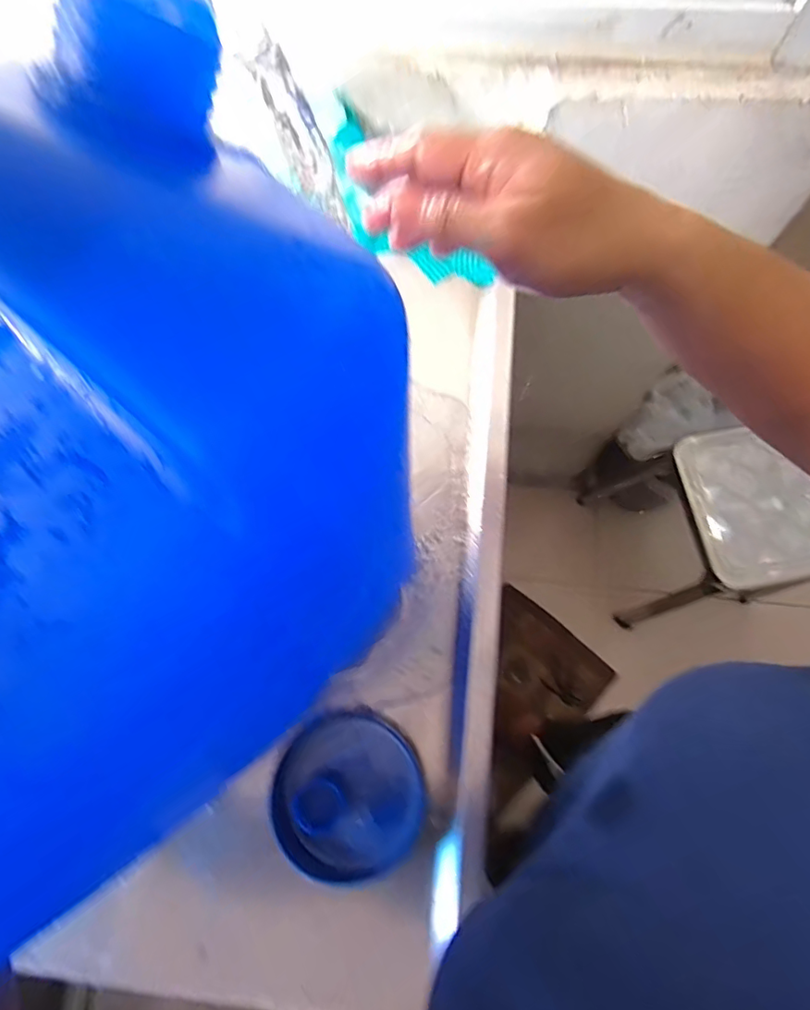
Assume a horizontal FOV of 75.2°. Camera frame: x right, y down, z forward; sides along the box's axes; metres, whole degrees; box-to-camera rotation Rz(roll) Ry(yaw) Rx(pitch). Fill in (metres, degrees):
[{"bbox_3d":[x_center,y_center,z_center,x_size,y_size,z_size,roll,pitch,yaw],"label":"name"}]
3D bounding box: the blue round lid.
[{"bbox_3d":[-0.045,0.237,0.429,0.125,0.017,0.117,0,74,1],"label":"blue round lid"}]

